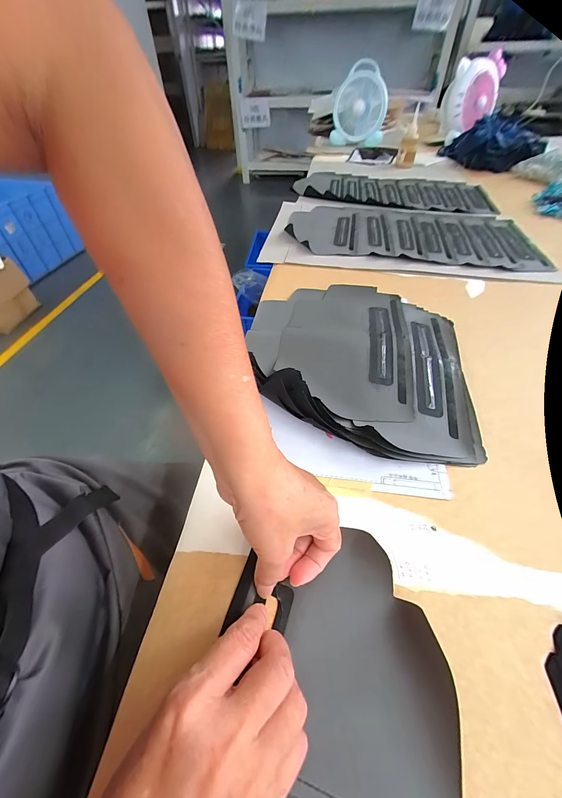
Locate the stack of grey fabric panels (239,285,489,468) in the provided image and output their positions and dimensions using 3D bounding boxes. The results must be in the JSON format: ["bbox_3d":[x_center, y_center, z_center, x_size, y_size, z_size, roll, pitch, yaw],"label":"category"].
[{"bbox_3d":[0.100,-0.074,0.421,0.294,0.044,0.316,8,49,7],"label":"stack of grey fabric panels"}]

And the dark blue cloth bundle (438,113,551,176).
[{"bbox_3d":[0.765,-0.911,1.105,0.227,0.126,0.271,-10,50,-9],"label":"dark blue cloth bundle"}]

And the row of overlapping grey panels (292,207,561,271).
[{"bbox_3d":[0.289,-0.390,0.720,0.540,0.017,0.278,9,50,8],"label":"row of overlapping grey panels"}]

